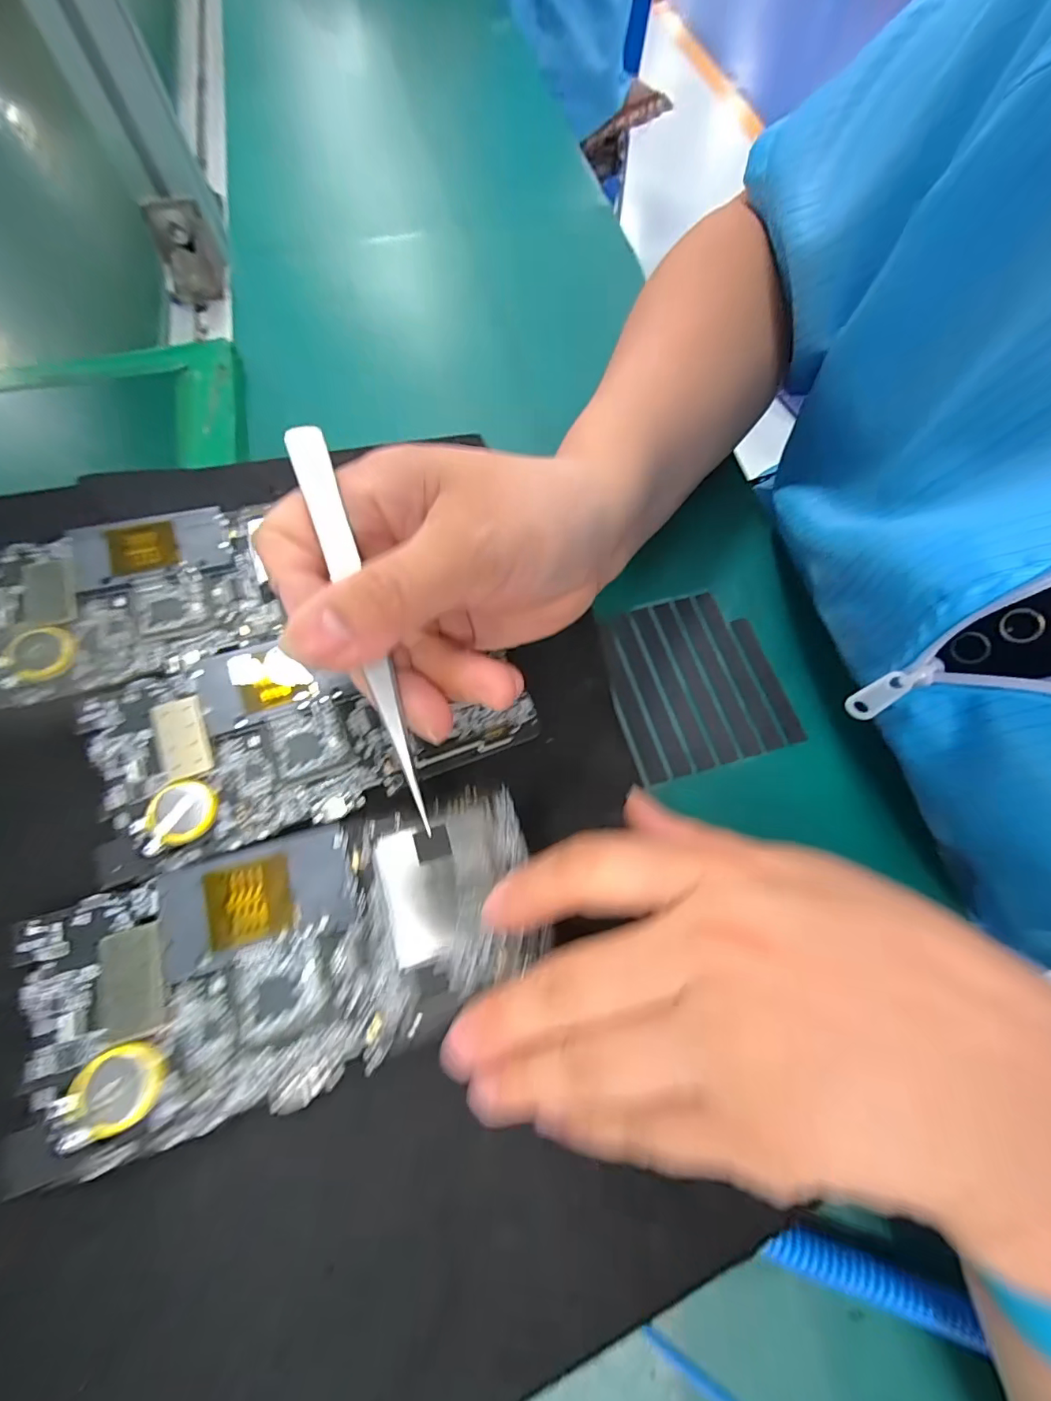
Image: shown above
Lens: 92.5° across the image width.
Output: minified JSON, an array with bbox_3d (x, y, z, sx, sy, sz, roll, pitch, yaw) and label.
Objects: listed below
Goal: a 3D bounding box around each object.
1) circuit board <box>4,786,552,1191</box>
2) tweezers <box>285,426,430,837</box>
[{"bbox_3d":[-0.070,0.081,0.162,0.150,0.004,0.074,-11,70,-16],"label":"circuit board"},{"bbox_3d":[-0.048,-0.022,0.149,0.010,0.004,0.119,-17,90,-7],"label":"tweezers"}]

